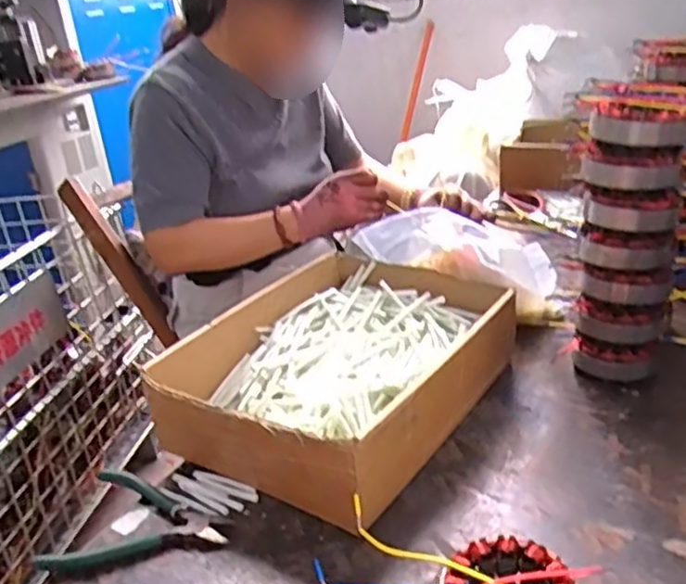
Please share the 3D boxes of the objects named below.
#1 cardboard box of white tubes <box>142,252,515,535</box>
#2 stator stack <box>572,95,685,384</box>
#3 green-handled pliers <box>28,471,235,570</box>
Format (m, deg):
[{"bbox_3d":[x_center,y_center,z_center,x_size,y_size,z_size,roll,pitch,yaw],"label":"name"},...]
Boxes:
[{"bbox_3d":[0.002,0.073,0.696,0.238,0.086,0.321,12,30,33],"label":"cardboard box of white tubes"},{"bbox_3d":[0.281,-0.051,0.684,0.090,0.257,0.104,6,28,24],"label":"stator stack"},{"bbox_3d":[-0.171,0.181,0.585,0.142,0.016,0.105,-8,25,-5],"label":"green-handled pliers"}]

